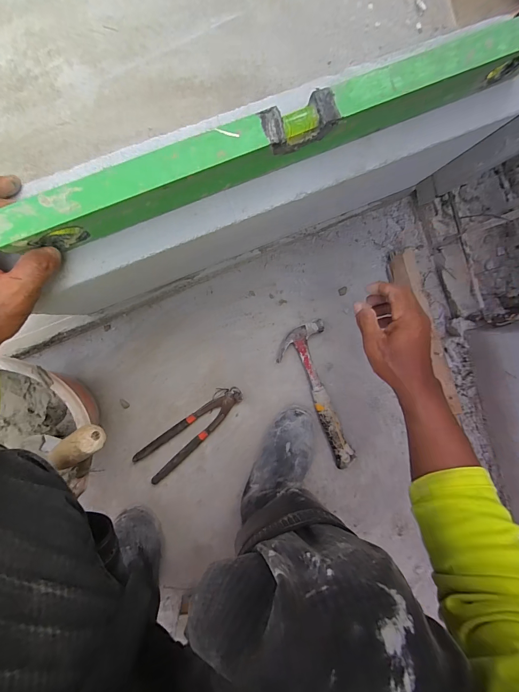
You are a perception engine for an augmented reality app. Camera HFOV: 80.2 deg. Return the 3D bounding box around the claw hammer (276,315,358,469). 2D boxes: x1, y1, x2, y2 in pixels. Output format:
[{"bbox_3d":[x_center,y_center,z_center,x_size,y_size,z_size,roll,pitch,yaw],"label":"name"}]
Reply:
[{"bbox_3d":[0.103,0.095,0.567,0.088,0.034,0.269,-16,97,-6],"label":"claw hammer"}]

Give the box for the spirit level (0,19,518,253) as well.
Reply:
[{"bbox_3d":[0.032,-0.187,0.272,0.503,0.054,0.026,-24,98,-6],"label":"spirit level"}]

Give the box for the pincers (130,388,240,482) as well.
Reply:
[{"bbox_3d":[-0.119,0.155,0.555,0.217,0.017,0.064,-38,99,-3],"label":"pincers"}]

